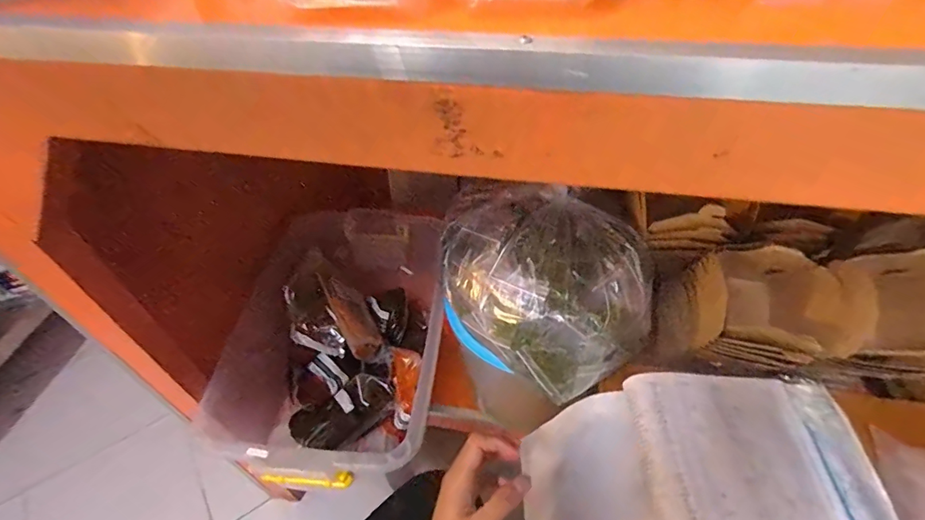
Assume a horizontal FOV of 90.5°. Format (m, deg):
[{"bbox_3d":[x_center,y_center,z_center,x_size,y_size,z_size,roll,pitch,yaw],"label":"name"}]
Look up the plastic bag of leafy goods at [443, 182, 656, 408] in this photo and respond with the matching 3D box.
[{"bbox_3d":[0.097,0.019,0.553,0.258,0.143,0.199,31,56,28],"label":"plastic bag of leafy goods"}]

